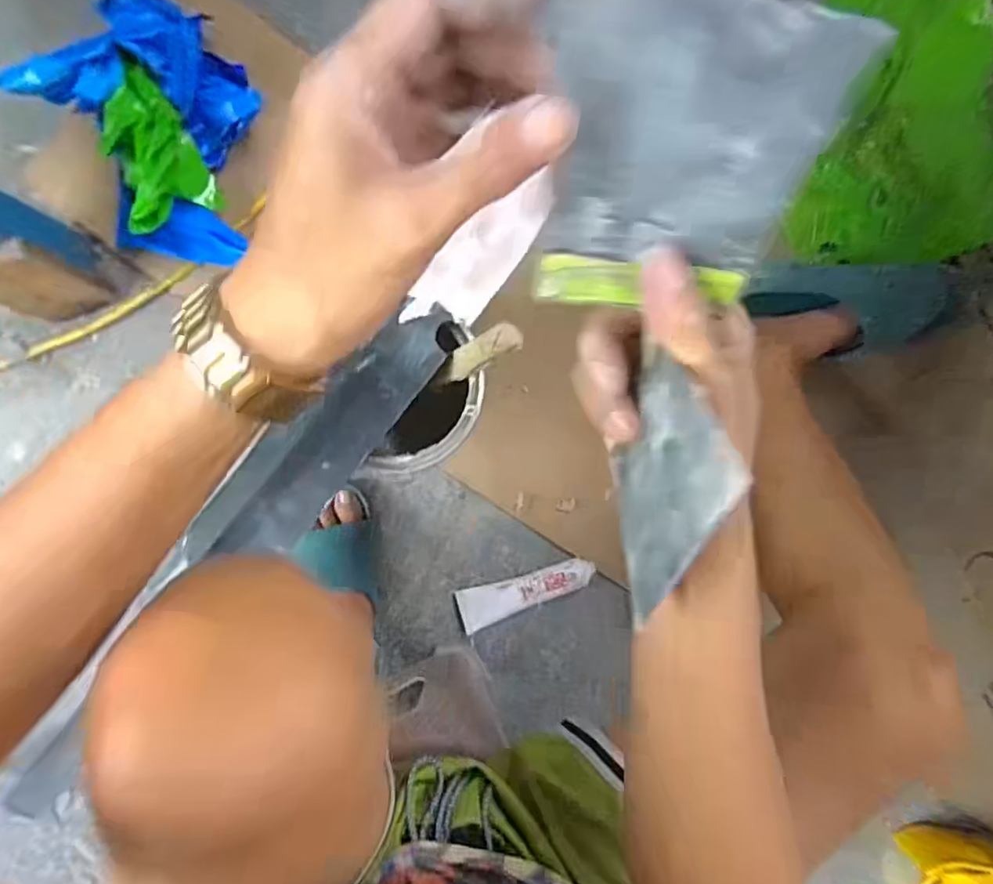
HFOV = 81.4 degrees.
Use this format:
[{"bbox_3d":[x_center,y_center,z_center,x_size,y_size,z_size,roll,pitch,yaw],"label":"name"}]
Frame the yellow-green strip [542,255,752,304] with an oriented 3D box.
[{"bbox_3d":[0.056,-0.061,0.220,0.079,0.010,0.016,1,92,-3],"label":"yellow-green strip"}]

